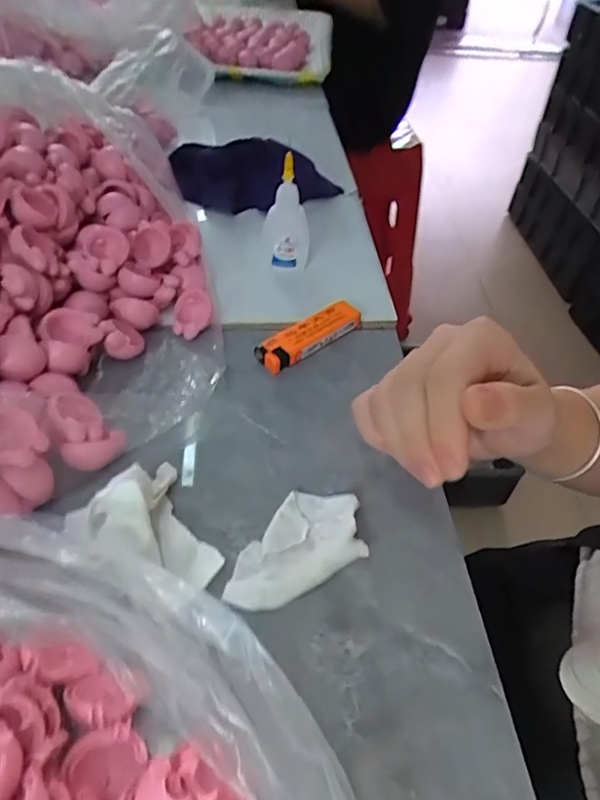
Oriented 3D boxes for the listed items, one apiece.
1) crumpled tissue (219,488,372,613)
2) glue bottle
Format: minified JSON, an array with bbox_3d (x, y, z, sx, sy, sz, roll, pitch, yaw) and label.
[{"bbox_3d":[-0.003,0.072,0.277,0.079,0.011,0.047,-20,51,-22],"label":"crumpled tissue"},{"bbox_3d":[-0.008,-0.146,0.422,0.035,0.084,0.036,3,46,-2],"label":"glue bottle"}]

